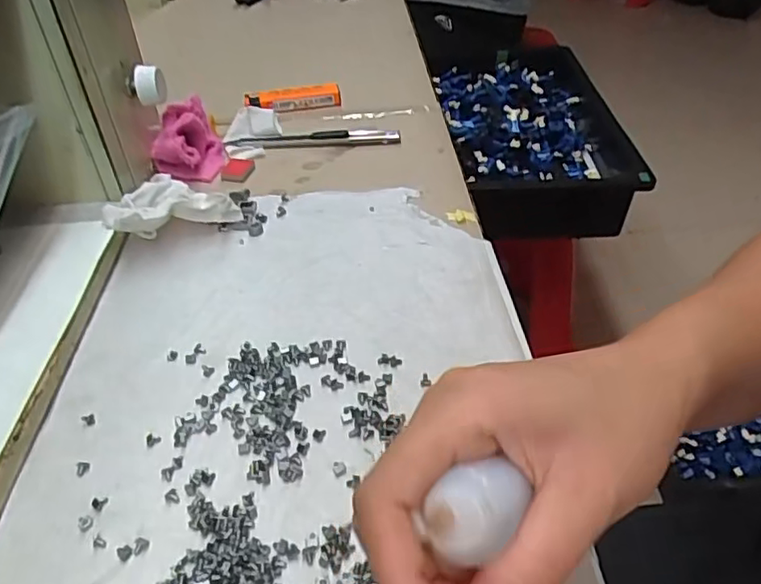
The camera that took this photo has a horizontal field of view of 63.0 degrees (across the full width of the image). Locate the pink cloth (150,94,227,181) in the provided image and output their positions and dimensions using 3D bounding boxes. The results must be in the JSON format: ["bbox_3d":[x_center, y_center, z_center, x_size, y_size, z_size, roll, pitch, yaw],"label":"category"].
[{"bbox_3d":[-0.138,-0.109,0.441,0.048,0.038,0.043,-12,41,-12],"label":"pink cloth"}]

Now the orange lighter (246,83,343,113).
[{"bbox_3d":[-0.073,-0.163,0.521,0.079,0.012,0.019,-8,41,-8],"label":"orange lighter"}]

